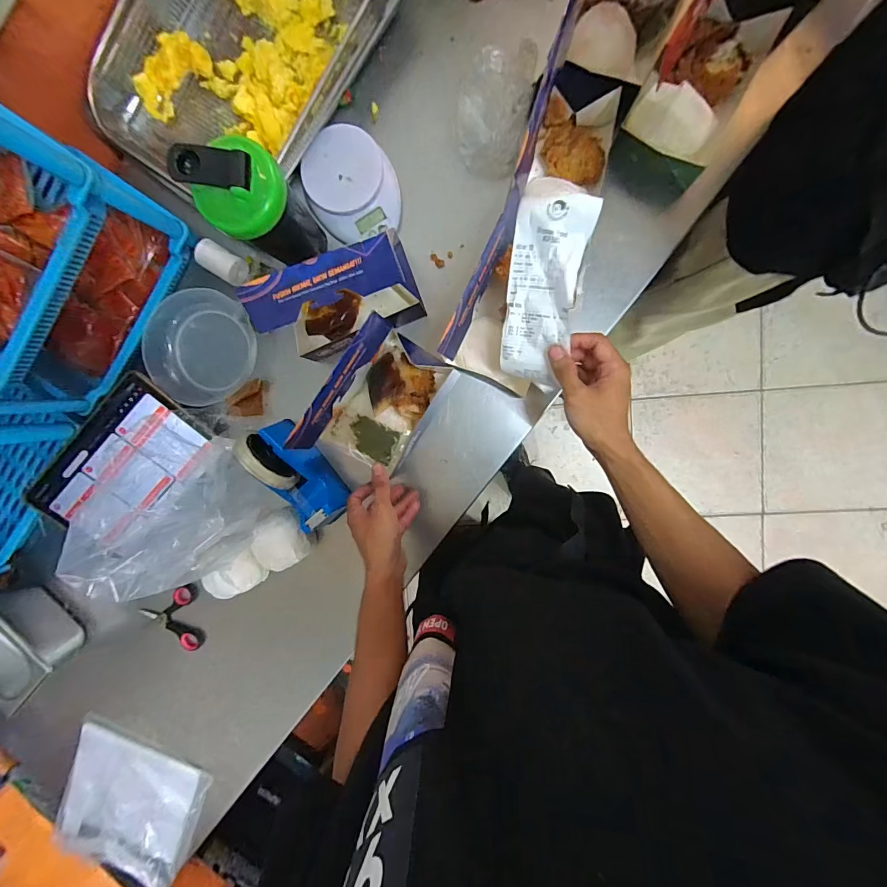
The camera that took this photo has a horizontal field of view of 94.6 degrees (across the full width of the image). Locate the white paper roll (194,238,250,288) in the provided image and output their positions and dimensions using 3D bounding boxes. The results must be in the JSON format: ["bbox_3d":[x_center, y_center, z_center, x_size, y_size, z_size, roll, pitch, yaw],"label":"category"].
[{"bbox_3d":[-0.304,-0.248,0.564,0.064,0.031,0.037,32,98,2],"label":"white paper roll"}]

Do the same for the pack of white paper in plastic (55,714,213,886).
[{"bbox_3d":[-0.512,0.588,0.675,0.221,0.025,0.244,21,97,4],"label":"pack of white paper in plastic"}]

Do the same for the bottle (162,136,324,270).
[{"bbox_3d":[-0.205,-0.265,0.463,0.075,0.173,0.084,25,98,3],"label":"bottle"}]

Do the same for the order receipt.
[{"bbox_3d":[0.102,-0.154,0.428,0.073,0.026,0.183,10,111,5],"label":"order receipt"}]

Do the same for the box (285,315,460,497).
[{"bbox_3d":[-0.078,-0.050,0.507,0.110,0.157,0.166,34,98,2],"label":"box"}]

